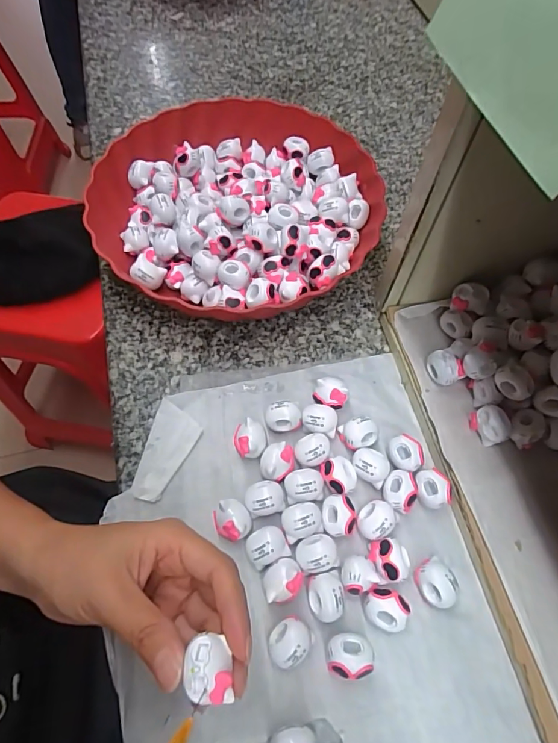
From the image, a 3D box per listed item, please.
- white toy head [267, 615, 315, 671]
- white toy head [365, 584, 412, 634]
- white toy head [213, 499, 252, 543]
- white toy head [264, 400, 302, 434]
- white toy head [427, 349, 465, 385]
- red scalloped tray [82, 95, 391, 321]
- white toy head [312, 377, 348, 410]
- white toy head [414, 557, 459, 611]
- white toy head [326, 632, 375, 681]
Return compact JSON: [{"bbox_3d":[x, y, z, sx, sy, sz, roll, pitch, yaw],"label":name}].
[{"bbox_3d":[0.007,0.155,0.251,0.024,0.019,0.025,-2,63,3],"label":"white toy head"},{"bbox_3d":[0.062,0.139,0.258,0.024,0.015,0.020,22,66,14],"label":"white toy head"},{"bbox_3d":[-0.029,0.096,0.283,0.023,0.021,0.024,-2,63,3],"label":"white toy head"},{"bbox_3d":[0.003,0.033,0.313,0.024,0.021,0.018,-3,63,2],"label":"white toy head"},{"bbox_3d":[0.118,-0.002,0.316,0.016,0.022,0.025,-35,66,-14],"label":"white toy head"},{"bbox_3d":[-0.033,-0.145,0.388,0.243,0.053,0.235,39,72,21],"label":"red scalloped tray"},{"bbox_3d":[0.038,0.014,0.321,0.023,0.015,0.023,15,65,11],"label":"white toy head"},{"bbox_3d":[0.094,0.127,0.264,0.021,0.014,0.026,-22,64,-8],"label":"white toy head"},{"bbox_3d":[0.040,0.160,0.248,0.025,0.018,0.021,-2,63,3],"label":"white toy head"}]

